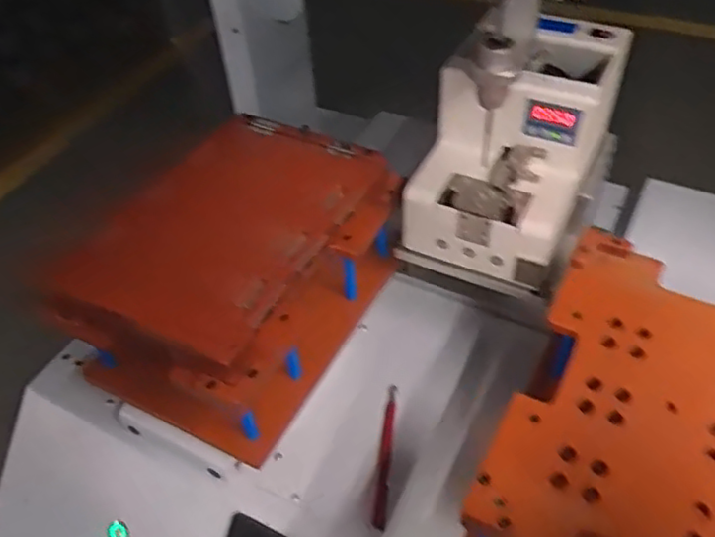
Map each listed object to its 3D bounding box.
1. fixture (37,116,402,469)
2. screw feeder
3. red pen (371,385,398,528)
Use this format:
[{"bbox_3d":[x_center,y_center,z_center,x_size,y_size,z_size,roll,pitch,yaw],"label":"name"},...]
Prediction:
[{"bbox_3d":[-0.102,0.006,0.588,0.185,0.136,0.261,21,52,21],"label":"fixture"},{"bbox_3d":[0.147,-0.107,0.590,0.140,0.159,0.200,21,52,22],"label":"screw feeder"},{"bbox_3d":[0.025,0.161,0.572,0.012,0.007,0.132,4,48,8],"label":"red pen"}]

